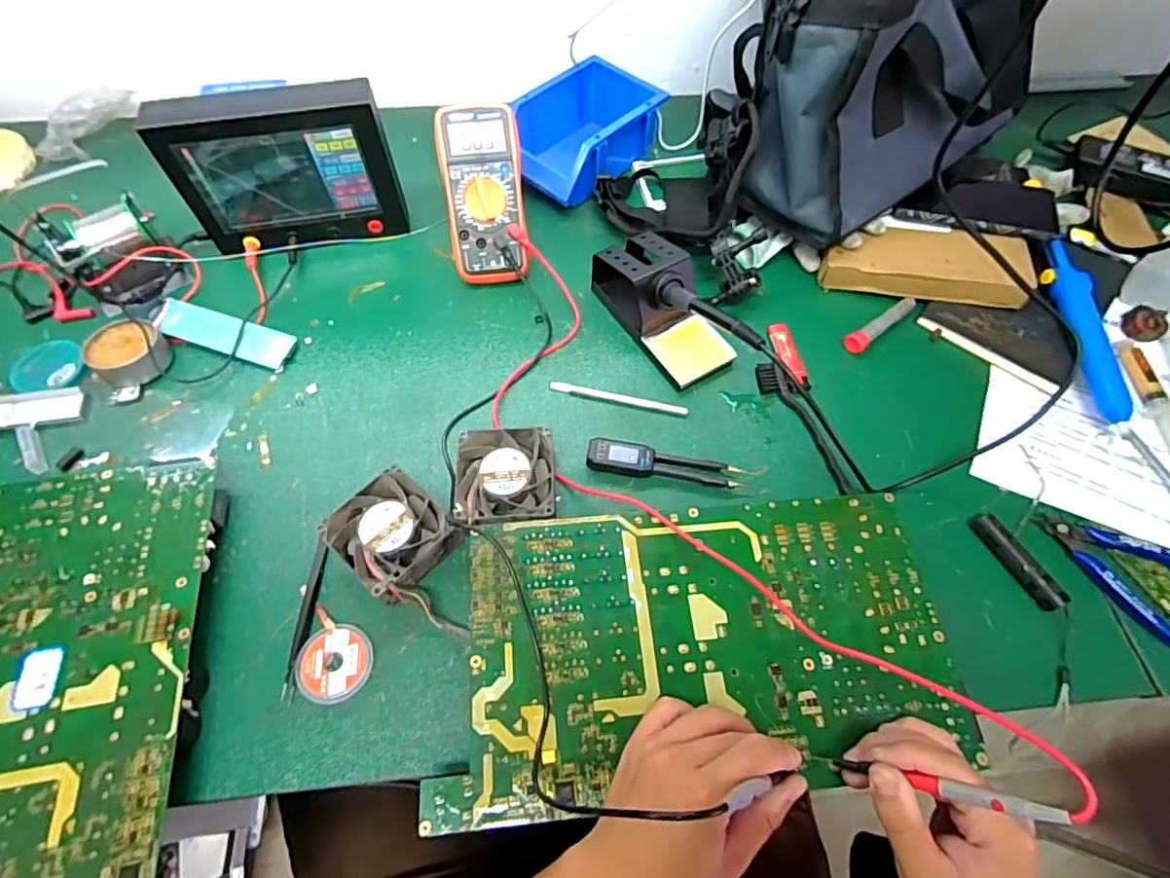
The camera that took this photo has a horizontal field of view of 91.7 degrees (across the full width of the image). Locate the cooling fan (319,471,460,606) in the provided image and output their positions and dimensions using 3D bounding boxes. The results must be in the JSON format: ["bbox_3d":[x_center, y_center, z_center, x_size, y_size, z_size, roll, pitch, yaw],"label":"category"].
[{"bbox_3d":[-0.155,0.077,0.460,0.083,0.041,0.079,37,67,17],"label":"cooling fan"}]

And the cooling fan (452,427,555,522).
[{"bbox_3d":[-0.066,0.036,0.484,0.081,0.043,0.082,-4,62,-3],"label":"cooling fan"}]

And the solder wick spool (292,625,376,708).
[{"bbox_3d":[-0.186,0.168,0.423,0.054,0.013,0.053,1,62,-1],"label":"solder wick spool"}]

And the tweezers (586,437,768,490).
[{"bbox_3d":[0.079,0.025,0.507,0.154,0.020,0.029,9,62,3],"label":"tweezers"}]

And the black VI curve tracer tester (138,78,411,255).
[{"bbox_3d":[-0.304,-0.274,0.587,0.206,0.153,0.058,-14,63,-8],"label":"black VI curve tracer tester"}]

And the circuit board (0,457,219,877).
[{"bbox_3d":[-0.371,0.191,0.390,0.194,0.045,0.355,-9,62,-6],"label":"circuit board"}]

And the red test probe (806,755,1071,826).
[{"bbox_3d":[0.189,0.195,0.322,0.008,0.135,0.007,33,60,-25],"label":"red test probe"}]

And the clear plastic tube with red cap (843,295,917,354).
[{"bbox_3d":[0.310,-0.123,0.592,0.105,0.018,0.022,-37,68,-19],"label":"clear plastic tube with red cap"}]

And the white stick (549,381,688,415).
[{"bbox_3d":[0.032,-0.039,0.549,0.135,0.005,0.010,13,62,6],"label":"white stick"}]

